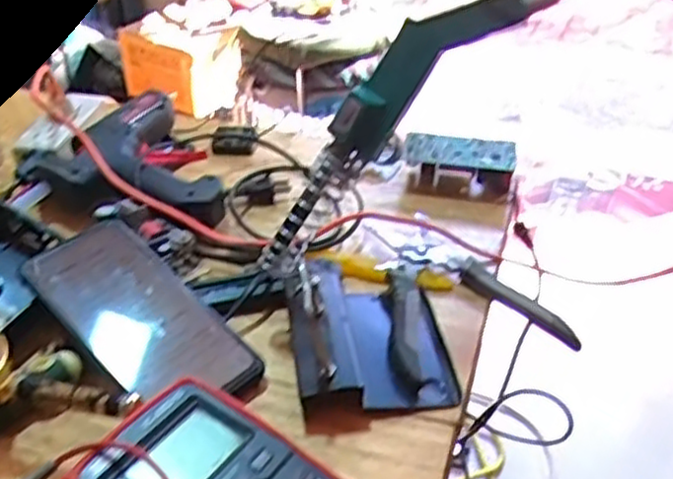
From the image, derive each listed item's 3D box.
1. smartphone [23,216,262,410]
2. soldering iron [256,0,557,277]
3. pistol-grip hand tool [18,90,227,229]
[{"bbox_3d":[-0.125,0.047,0.469,0.162,0.007,0.079,39,50,23],"label":"smartphone"},{"bbox_3d":[0.022,-0.068,0.441,0.039,0.227,0.041,30,20,-32],"label":"soldering iron"},{"bbox_3d":[-0.165,-0.061,0.611,0.147,0.034,0.188,-23,41,-30],"label":"pistol-grip hand tool"}]

